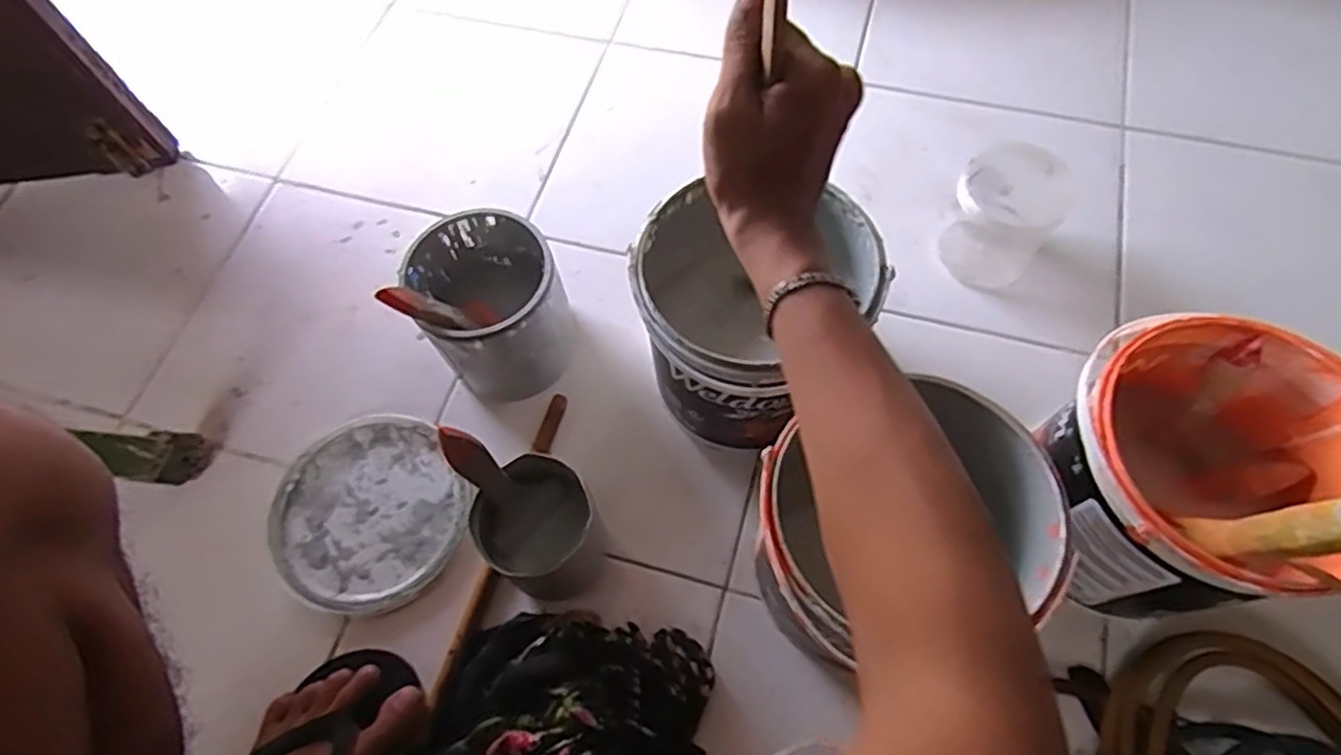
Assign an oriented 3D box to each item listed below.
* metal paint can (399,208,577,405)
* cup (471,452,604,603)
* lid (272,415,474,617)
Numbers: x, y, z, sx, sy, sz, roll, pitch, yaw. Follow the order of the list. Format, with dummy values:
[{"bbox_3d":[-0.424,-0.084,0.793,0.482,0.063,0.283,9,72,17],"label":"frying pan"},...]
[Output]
[{"bbox_3d":[-0.158,-0.066,0.646,0.115,0.132,0.129,-28,67,-9],"label":"metal paint can"},{"bbox_3d":[-0.099,0.121,0.562,0.085,0.122,0.095,28,70,15],"label":"cup"},{"bbox_3d":[-0.267,0.118,0.627,0.157,0.018,0.170,-1,66,3],"label":"lid"}]

